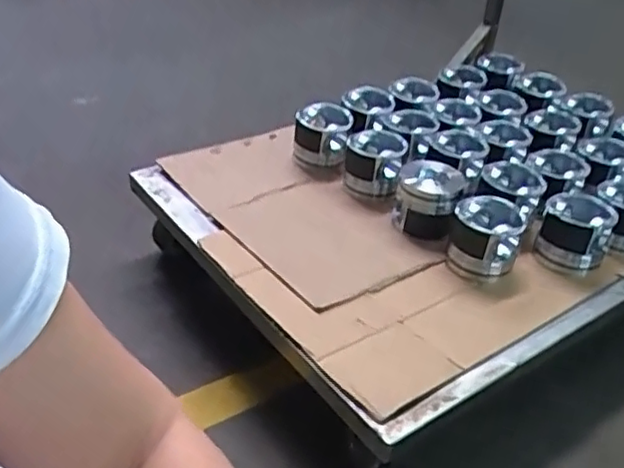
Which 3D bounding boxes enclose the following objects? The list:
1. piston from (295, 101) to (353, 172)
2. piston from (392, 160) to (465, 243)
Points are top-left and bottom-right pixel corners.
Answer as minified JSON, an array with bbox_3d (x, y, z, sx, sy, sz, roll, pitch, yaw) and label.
[{"bbox_3d":[0.019,-0.179,1.216,0.105,0.086,0.108,7,36,3],"label":"piston"},{"bbox_3d":[0.198,-0.058,1.113,0.106,0.108,0.109,3,36,-2],"label":"piston"}]

